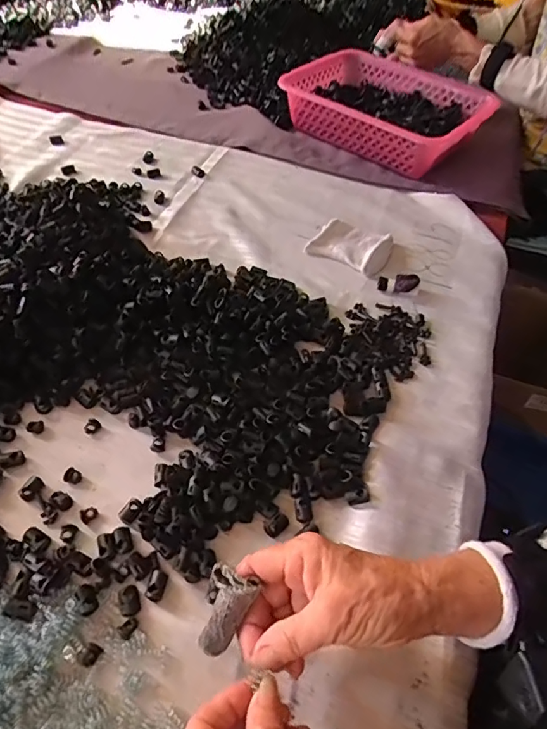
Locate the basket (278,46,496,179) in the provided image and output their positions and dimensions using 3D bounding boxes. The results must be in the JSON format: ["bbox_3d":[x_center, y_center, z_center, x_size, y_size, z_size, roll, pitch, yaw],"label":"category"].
[{"bbox_3d":[0.153,-0.352,0.666,0.129,0.077,0.260,-37,63,-25],"label":"basket"}]

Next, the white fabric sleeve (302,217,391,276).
[{"bbox_3d":[0.095,-0.149,0.572,0.091,0.022,0.068,23,56,14],"label":"white fabric sleeve"}]

